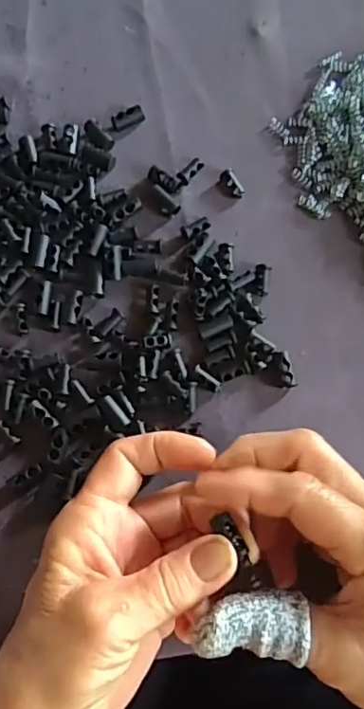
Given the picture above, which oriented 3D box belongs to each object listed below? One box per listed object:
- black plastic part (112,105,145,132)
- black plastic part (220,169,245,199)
[{"bbox_3d":[-0.030,-0.132,0.317,0.019,0.008,0.008,-22,77,-3],"label":"black plastic part"},{"bbox_3d":[0.027,-0.093,0.309,0.009,0.004,0.016,-33,78,-6],"label":"black plastic part"}]

